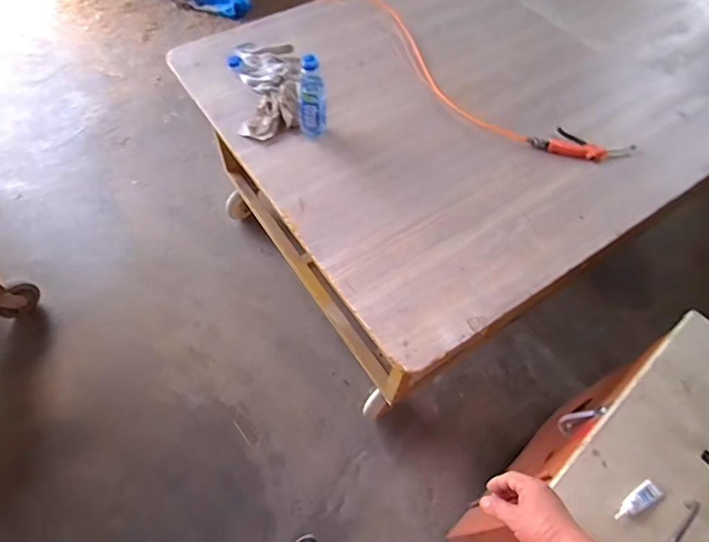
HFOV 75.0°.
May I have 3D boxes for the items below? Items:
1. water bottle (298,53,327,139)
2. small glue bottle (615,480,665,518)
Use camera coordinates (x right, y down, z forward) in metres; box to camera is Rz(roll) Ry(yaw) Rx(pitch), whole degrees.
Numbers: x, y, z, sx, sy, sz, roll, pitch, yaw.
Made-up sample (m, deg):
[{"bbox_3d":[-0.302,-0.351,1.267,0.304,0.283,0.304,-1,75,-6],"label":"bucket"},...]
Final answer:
[{"bbox_3d":[-0.107,-0.437,1.196,0.077,0.216,0.064,-7,59,-6],"label":"water bottle"},{"bbox_3d":[0.470,0.377,0.761,0.100,0.016,0.031,-24,62,-15],"label":"small glue bottle"}]

